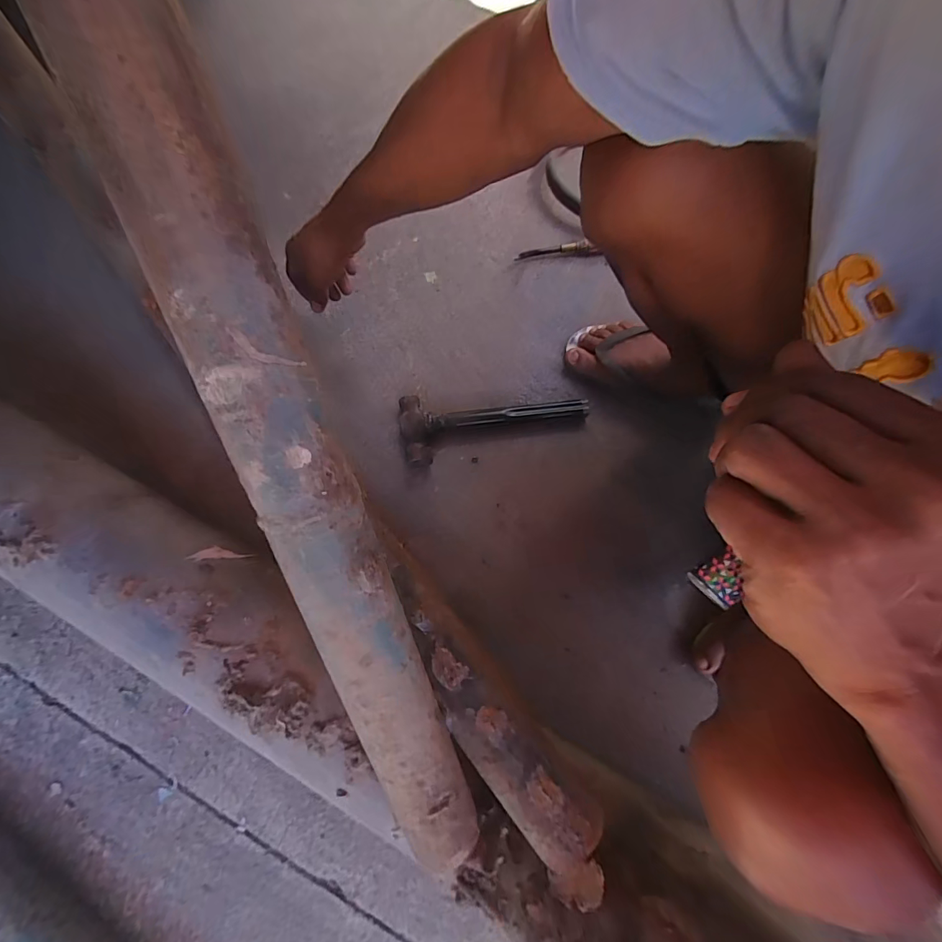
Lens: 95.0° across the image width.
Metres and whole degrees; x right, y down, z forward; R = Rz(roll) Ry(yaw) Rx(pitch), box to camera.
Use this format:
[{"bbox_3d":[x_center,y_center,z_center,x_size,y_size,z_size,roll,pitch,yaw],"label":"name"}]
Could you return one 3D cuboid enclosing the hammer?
[{"bbox_3d":[0.035,-0.071,0.638,0.272,0.038,0.102,-7,78,-2],"label":"hammer"}]

